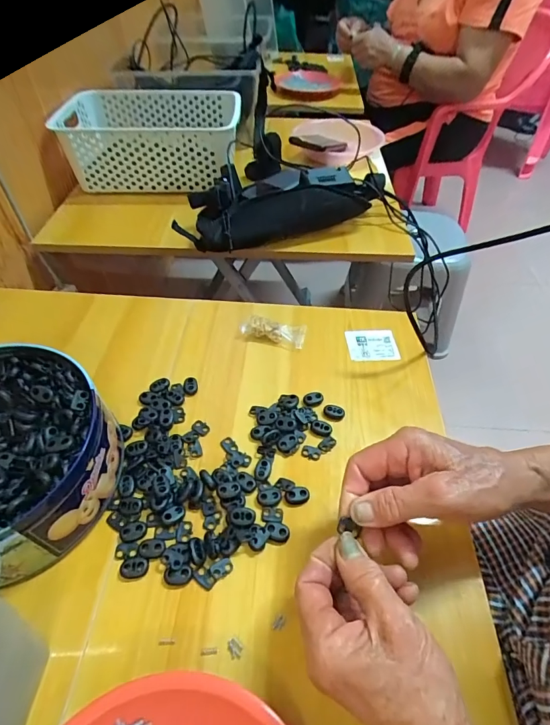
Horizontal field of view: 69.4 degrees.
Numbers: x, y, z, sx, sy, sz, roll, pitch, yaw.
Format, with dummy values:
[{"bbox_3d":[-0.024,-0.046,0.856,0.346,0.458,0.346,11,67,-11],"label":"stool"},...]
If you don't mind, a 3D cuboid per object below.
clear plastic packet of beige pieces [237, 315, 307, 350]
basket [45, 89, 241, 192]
[{"bbox_3d":[-0.004,-0.039,0.486,0.082,0.021,0.032,8,49,5],"label":"clear plastic packet of beige pieces"},{"bbox_3d":[-0.222,-0.416,0.743,0.302,0.106,0.211,1,49,-2],"label":"basket"}]

